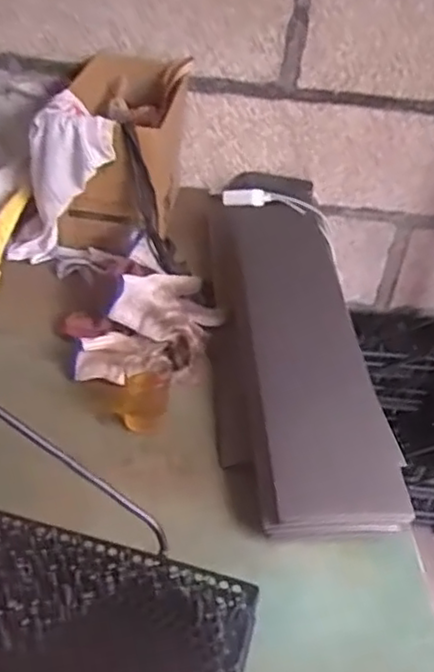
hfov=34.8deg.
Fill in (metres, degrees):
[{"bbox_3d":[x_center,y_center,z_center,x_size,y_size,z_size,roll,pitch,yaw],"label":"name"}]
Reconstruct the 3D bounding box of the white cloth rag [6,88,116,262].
[{"bbox_3d":[-0.261,-0.244,1.111,0.128,0.287,0.069,30,38,-7],"label":"white cloth rag"}]

